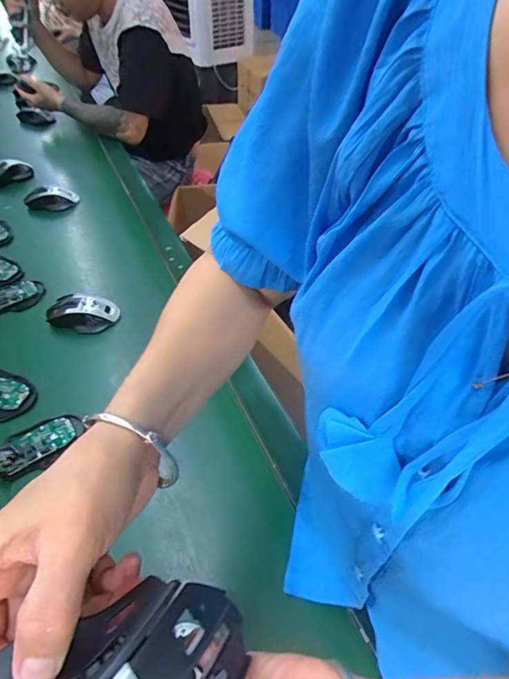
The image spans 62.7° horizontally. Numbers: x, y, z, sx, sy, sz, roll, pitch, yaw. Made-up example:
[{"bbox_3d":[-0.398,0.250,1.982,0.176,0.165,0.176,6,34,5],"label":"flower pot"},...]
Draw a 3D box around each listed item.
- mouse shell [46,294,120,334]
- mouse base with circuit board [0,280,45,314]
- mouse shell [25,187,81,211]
[{"bbox_3d":[-0.295,-0.047,0.708,0.114,0.037,0.070,6,47,4],"label":"mouse shell"},{"bbox_3d":[-0.438,-0.075,0.745,0.115,0.016,0.066,-31,55,-27],"label":"mouse base with circuit board"},{"bbox_3d":[-0.485,-0.332,0.997,0.123,0.038,0.072,-18,50,-18],"label":"mouse shell"}]

